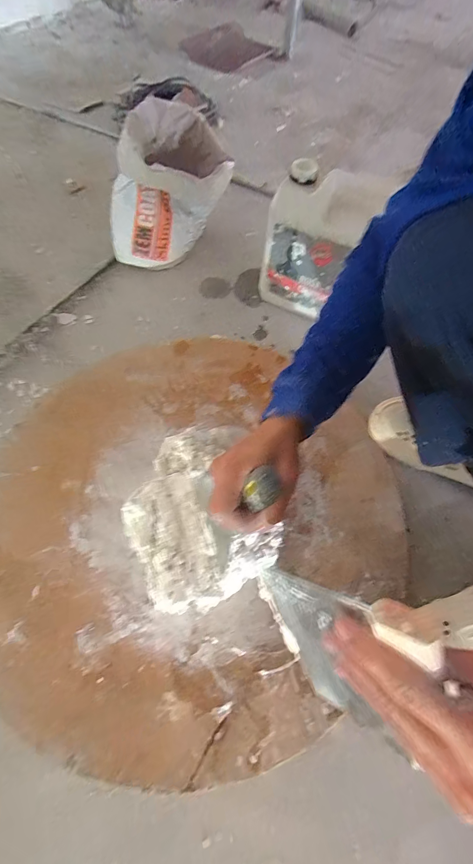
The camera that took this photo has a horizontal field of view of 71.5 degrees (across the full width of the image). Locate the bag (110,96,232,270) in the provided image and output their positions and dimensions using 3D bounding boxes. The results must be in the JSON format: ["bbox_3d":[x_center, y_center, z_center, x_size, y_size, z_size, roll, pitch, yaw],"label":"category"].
[{"bbox_3d":[-0.118,-0.500,0.669,0.182,0.208,0.306,15,65,5],"label":"bag"}]

